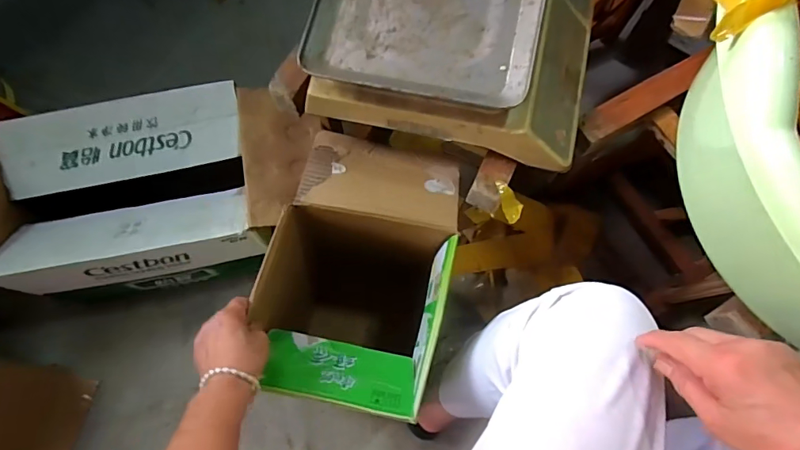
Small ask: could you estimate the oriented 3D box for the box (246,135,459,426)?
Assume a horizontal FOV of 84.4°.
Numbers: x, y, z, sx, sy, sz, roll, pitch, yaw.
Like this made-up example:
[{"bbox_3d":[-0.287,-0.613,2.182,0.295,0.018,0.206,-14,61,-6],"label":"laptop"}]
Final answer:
[{"bbox_3d":[-0.051,0.096,0.693,0.221,0.354,0.306,11,73,4],"label":"box"}]

